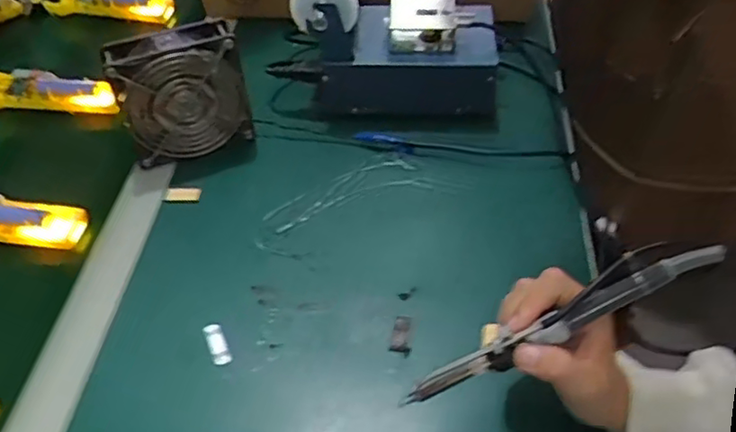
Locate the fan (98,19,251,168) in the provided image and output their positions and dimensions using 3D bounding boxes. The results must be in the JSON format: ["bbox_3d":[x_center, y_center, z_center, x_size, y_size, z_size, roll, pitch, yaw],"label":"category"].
[{"bbox_3d":[-0.178,-0.113,0.612,0.116,0.127,0.042,-18,48,-13],"label":"fan"}]

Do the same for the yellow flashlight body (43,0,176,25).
[{"bbox_3d":[-0.334,-0.276,0.820,0.163,0.040,0.029,6,47,9],"label":"yellow flashlight body"}]

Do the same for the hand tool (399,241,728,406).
[{"bbox_3d":[0.109,0.063,0.387,0.207,0.021,0.023,-31,46,13],"label":"hand tool"}]

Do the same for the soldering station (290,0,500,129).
[{"bbox_3d":[0.034,-0.177,0.646,0.196,0.150,0.097,2,47,5],"label":"soldering station"}]

